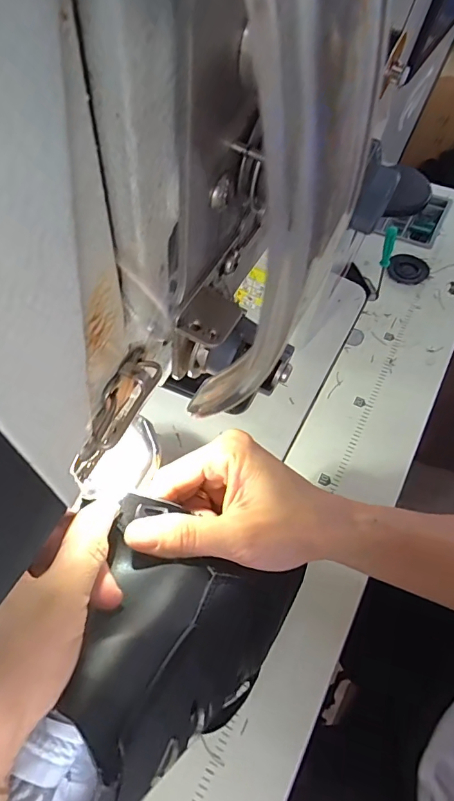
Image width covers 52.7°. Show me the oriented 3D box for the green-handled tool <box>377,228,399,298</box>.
[{"bbox_3d":[0.182,-0.161,0.531,0.014,0.084,0.017,18,61,12],"label":"green-handled tool"}]

